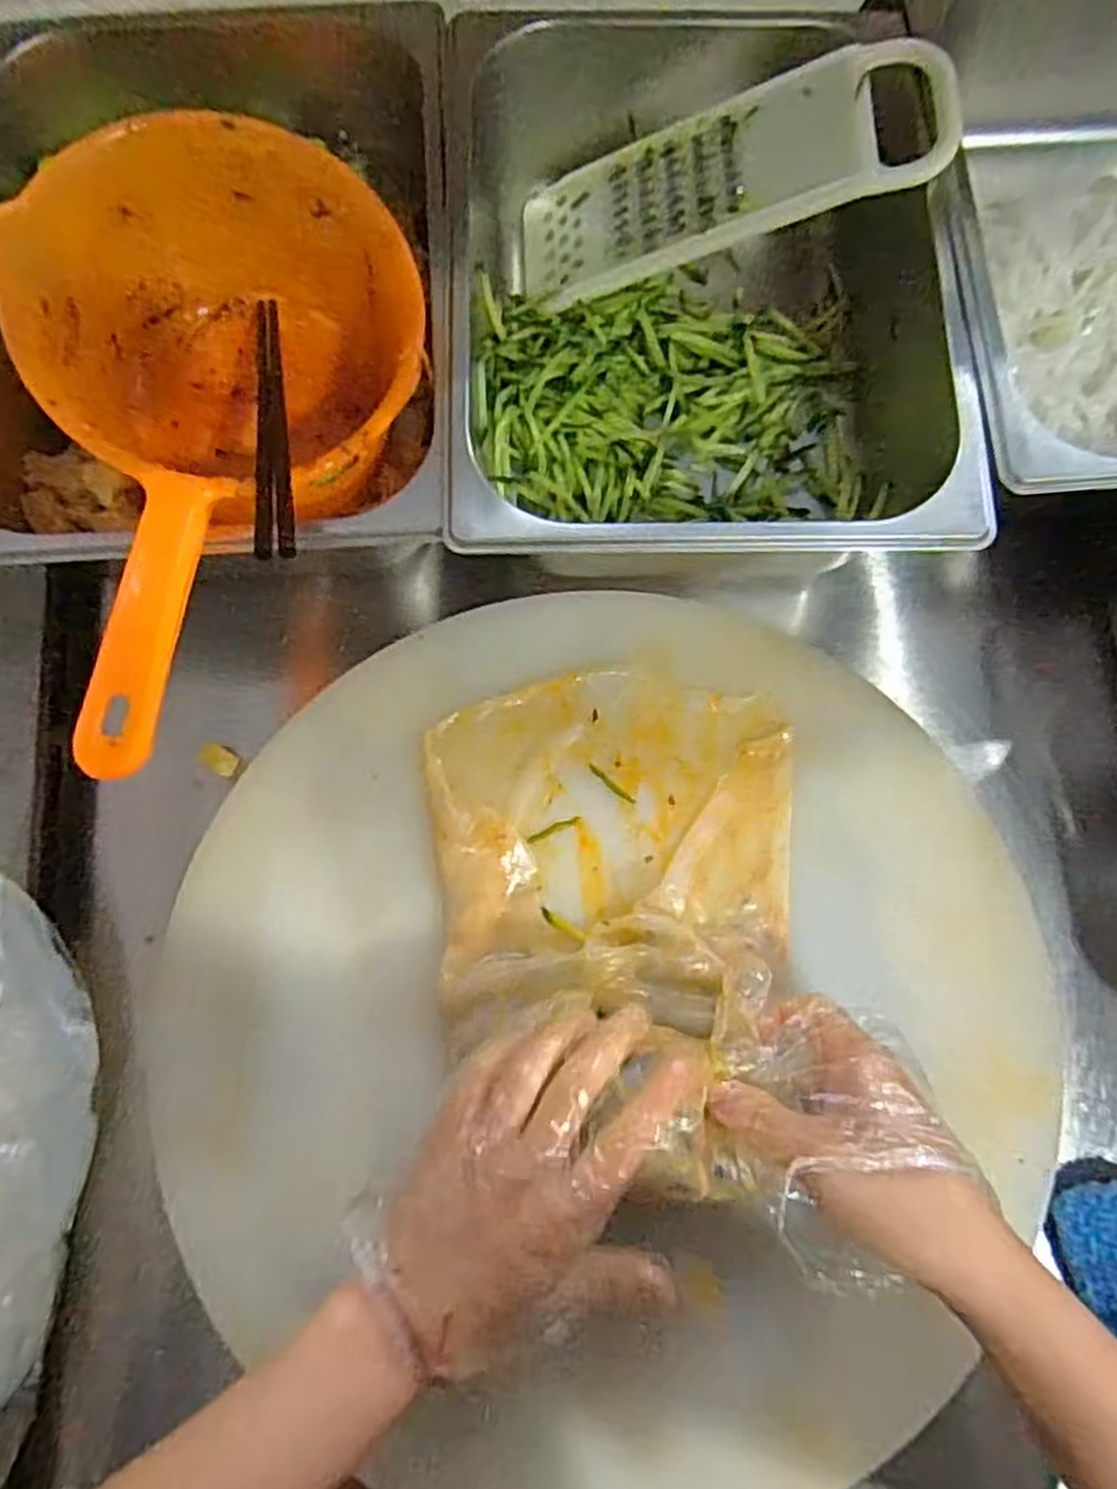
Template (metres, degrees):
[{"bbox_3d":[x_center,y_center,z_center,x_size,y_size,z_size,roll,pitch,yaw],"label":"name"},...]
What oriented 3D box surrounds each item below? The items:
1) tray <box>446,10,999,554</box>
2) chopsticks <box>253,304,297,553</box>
[{"bbox_3d":[0.079,-0.254,0.452,0.260,0.099,0.341,0,78,1],"label":"tray"},{"bbox_3d":[-0.144,-0.170,0.393,0.015,0.012,0.244,-16,52,-3],"label":"chopsticks"}]

